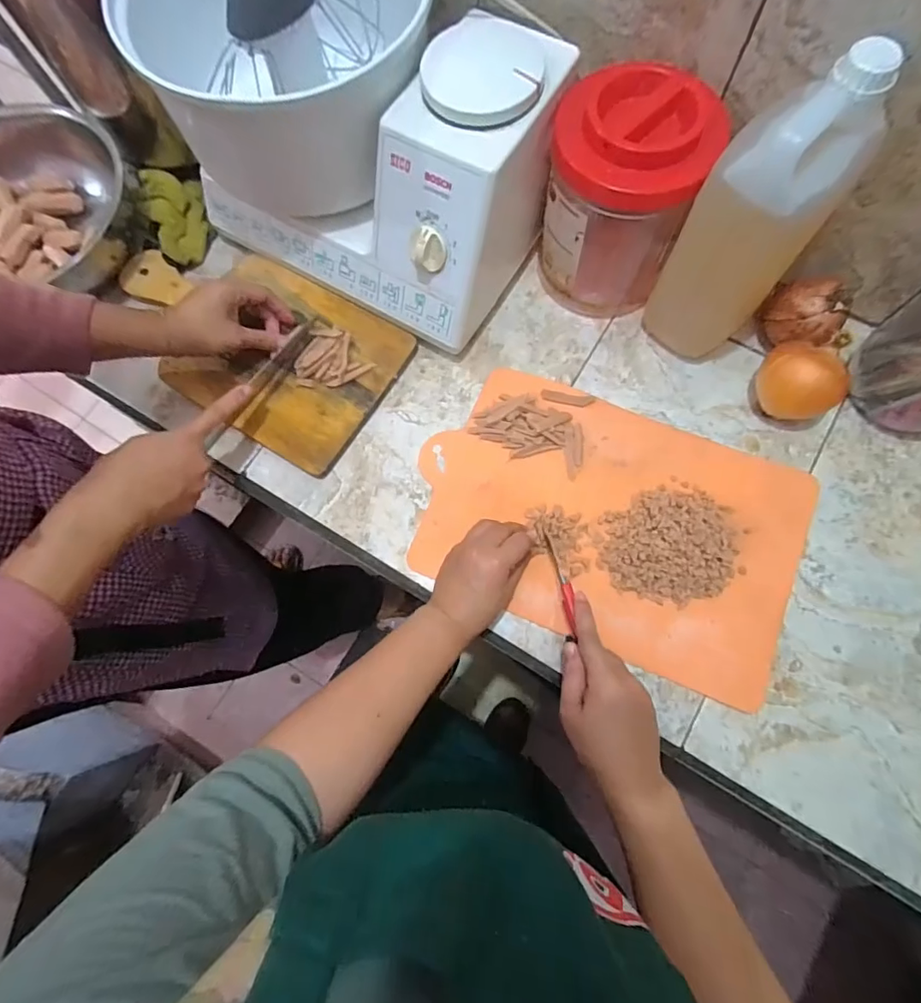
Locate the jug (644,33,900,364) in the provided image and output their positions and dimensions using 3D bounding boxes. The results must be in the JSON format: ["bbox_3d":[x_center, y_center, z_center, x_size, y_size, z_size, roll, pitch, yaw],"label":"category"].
[{"bbox_3d":[0.256,-0.236,0.448,0.090,0.234,0.112,41,80,11],"label":"jug"}]

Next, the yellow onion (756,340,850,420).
[{"bbox_3d":[0.327,-0.115,0.499,0.059,0.064,0.073,-31,77,-6],"label":"yellow onion"}]

